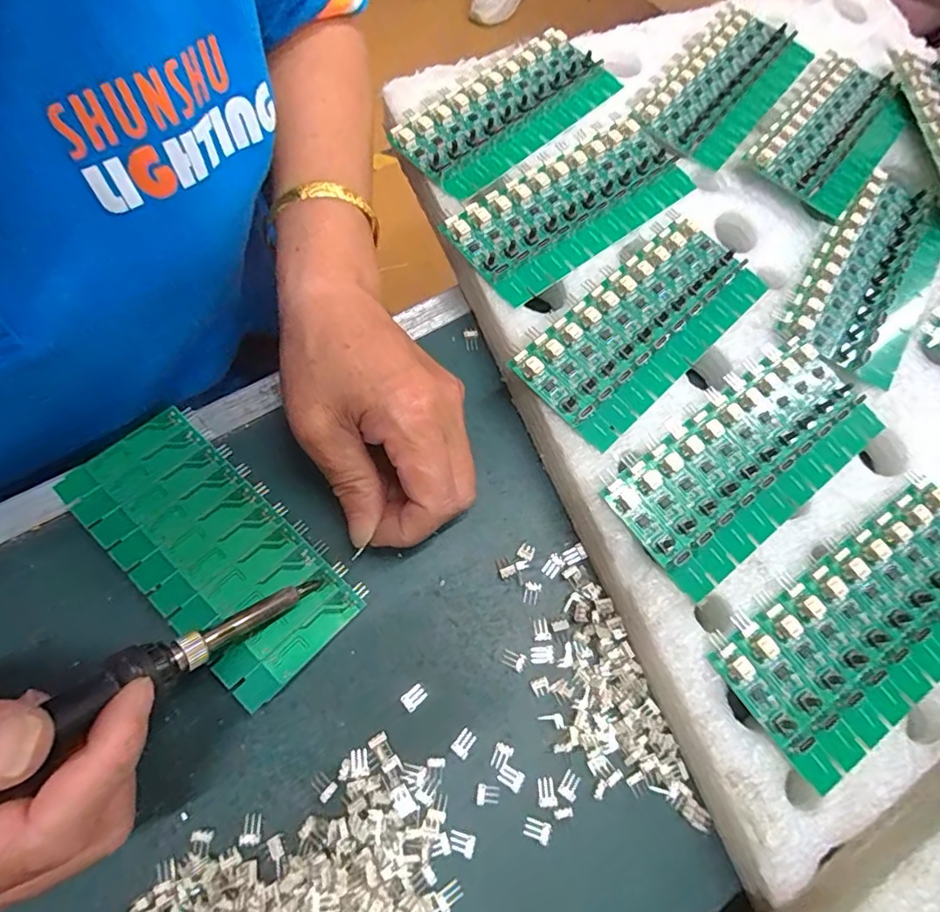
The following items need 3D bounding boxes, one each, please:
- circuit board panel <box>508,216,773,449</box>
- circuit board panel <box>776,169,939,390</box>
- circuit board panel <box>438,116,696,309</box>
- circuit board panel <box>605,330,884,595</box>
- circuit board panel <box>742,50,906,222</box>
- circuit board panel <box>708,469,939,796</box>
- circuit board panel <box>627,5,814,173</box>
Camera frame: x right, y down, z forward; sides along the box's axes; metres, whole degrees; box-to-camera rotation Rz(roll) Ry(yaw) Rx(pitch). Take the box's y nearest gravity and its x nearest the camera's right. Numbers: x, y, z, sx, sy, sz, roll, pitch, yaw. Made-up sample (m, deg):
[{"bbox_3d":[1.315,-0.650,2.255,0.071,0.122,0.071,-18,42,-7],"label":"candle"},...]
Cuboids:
[{"bbox_3d":[0.087,-0.069,0.277,0.136,0.010,0.067,-42,78,-17],"label":"circuit board panel"},{"bbox_3d":[0.221,-0.101,0.296,0.061,0.007,0.135,33,71,8],"label":"circuit board panel"},{"bbox_3d":[0.057,-0.138,0.299,0.137,0.008,0.060,-36,76,-15],"label":"circuit board panel"},{"bbox_3d":[0.130,-0.001,0.257,0.136,0.009,0.066,-35,76,-15],"label":"circuit board panel"},{"bbox_3d":[0.219,-0.197,0.330,0.061,0.008,0.130,38,69,5],"label":"circuit board panel"},{"bbox_3d":[0.172,0.070,0.233,0.138,0.012,0.065,-32,75,-14],"label":"circuit board panel"},{"bbox_3d":[0.156,-0.232,0.341,0.066,0.010,0.135,37,72,10],"label":"circuit board panel"}]

